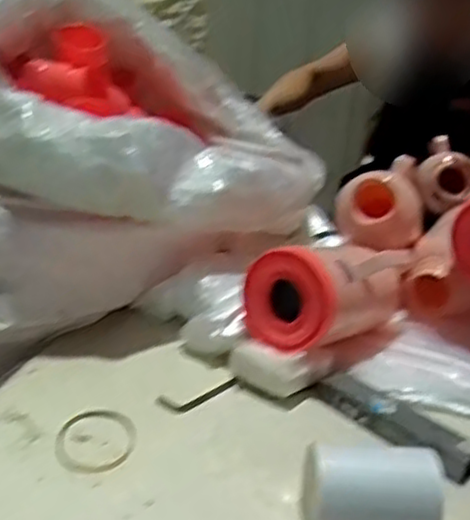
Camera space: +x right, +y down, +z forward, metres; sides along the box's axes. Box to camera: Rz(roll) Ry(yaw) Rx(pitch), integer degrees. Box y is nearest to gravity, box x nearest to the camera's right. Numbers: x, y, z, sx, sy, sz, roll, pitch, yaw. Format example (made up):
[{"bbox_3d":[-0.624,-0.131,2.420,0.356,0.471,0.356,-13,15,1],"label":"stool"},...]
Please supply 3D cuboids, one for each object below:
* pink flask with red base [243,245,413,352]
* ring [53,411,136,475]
[{"bbox_3d":[0.132,0.032,0.965,0.121,0.116,0.231,24,28,38],"label":"pink flask with red base"},{"bbox_3d":[-0.149,0.193,0.758,0.085,0.009,0.099,2,22,-12],"label":"ring"}]

